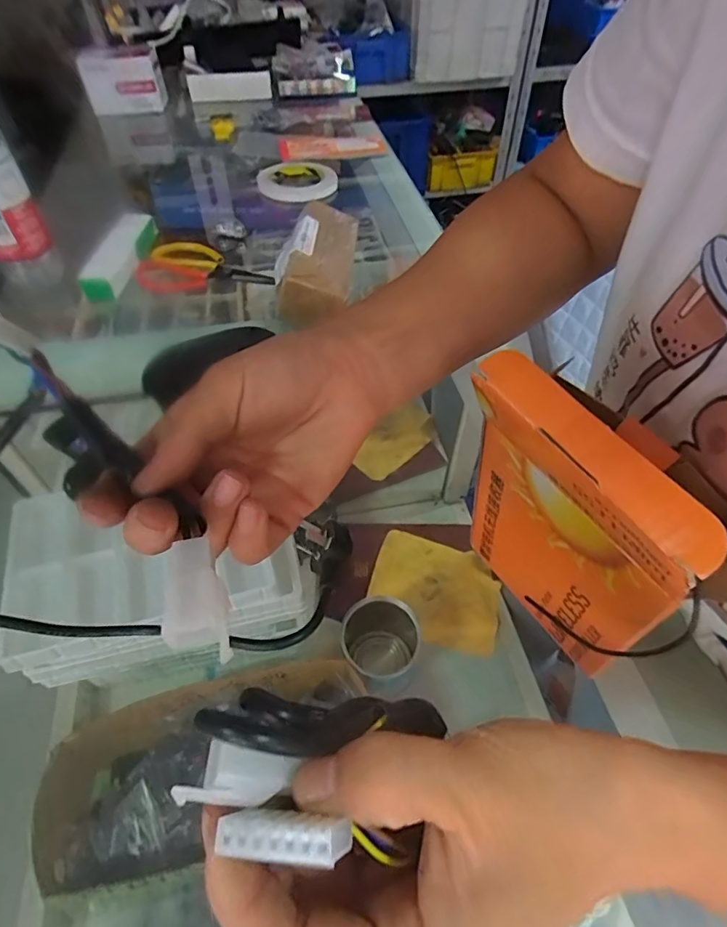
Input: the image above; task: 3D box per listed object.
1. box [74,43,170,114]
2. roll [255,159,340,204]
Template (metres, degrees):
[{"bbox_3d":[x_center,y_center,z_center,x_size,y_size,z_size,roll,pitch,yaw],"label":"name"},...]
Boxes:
[{"bbox_3d":[-0.463,-0.743,0.956,0.141,0.091,0.085,-10,51,-9],"label":"box"},{"bbox_3d":[-0.102,-0.436,0.756,0.118,0.025,0.118,-9,51,-8],"label":"roll"}]

